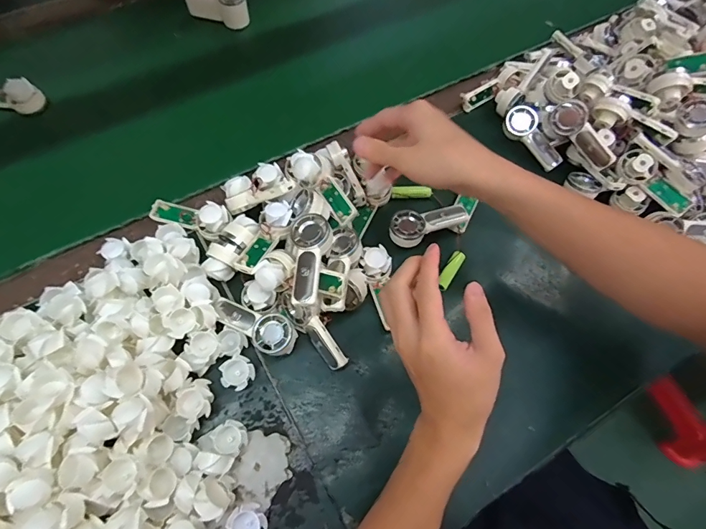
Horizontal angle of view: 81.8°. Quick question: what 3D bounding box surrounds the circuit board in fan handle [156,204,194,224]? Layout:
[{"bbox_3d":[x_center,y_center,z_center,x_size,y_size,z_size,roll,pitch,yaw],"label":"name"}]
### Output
[{"bbox_3d":[-0.206,-0.058,0.474,0.045,0.007,0.018,11,65,2],"label":"circuit board in fan handle"}]

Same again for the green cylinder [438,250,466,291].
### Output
[{"bbox_3d":[0.111,0.006,0.460,0.014,0.010,0.049,32,68,11],"label":"green cylinder"}]

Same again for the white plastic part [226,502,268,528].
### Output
[{"bbox_3d":[-0.093,0.230,0.359,0.031,0.016,0.032,1,65,-2],"label":"white plastic part"}]

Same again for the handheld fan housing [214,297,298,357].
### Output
[{"bbox_3d":[-0.101,0.061,0.418,0.089,0.037,0.037,29,67,10],"label":"handheld fan housing"}]

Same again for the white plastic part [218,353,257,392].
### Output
[{"bbox_3d":[-0.115,0.107,0.403,0.033,0.010,0.031,3,76,-13],"label":"white plastic part"}]

